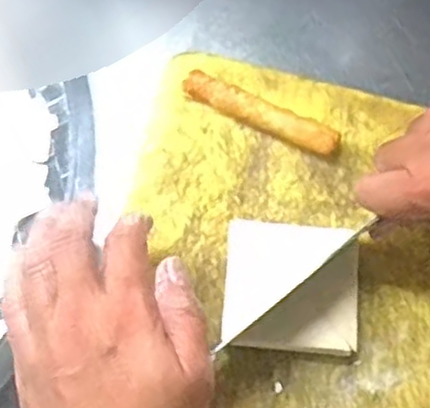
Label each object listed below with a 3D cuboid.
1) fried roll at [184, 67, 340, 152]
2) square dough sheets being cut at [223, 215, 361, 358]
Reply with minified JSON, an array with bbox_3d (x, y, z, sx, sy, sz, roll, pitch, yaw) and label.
[{"bbox_3d":[0.029,-0.058,0.473,0.104,0.019,0.017,25,72,6],"label":"fried roll"},{"bbox_3d":[0.047,0.048,0.436,0.078,0.011,0.077,6,71,0],"label":"square dough sheets being cut"}]

